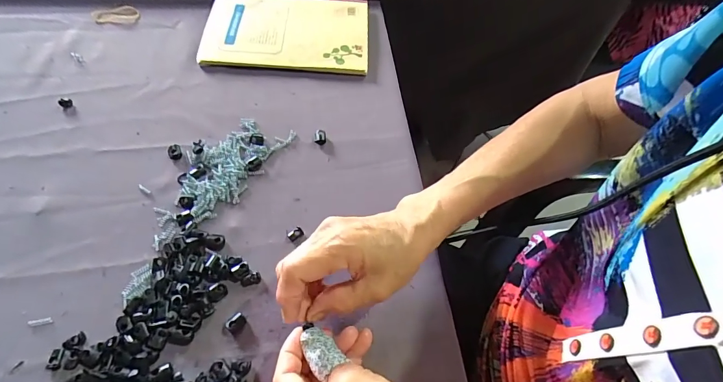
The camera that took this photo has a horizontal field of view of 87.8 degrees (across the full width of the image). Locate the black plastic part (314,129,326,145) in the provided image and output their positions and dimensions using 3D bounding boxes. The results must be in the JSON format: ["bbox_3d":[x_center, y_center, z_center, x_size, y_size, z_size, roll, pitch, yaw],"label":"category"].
[{"bbox_3d":[-0.045,-0.058,0.407,0.012,0.006,0.017,-4,58,-6],"label":"black plastic part"}]

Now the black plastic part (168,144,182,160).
[{"bbox_3d":[-0.189,-0.040,0.380,0.013,0.006,0.014,-20,61,-15],"label":"black plastic part"}]

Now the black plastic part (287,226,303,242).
[{"bbox_3d":[-0.061,0.040,0.347,0.015,0.005,0.011,-27,63,-19],"label":"black plastic part"}]

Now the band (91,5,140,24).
[{"bbox_3d":[-0.326,-0.233,0.498,0.054,0.008,0.028,-10,59,-10],"label":"band"}]

